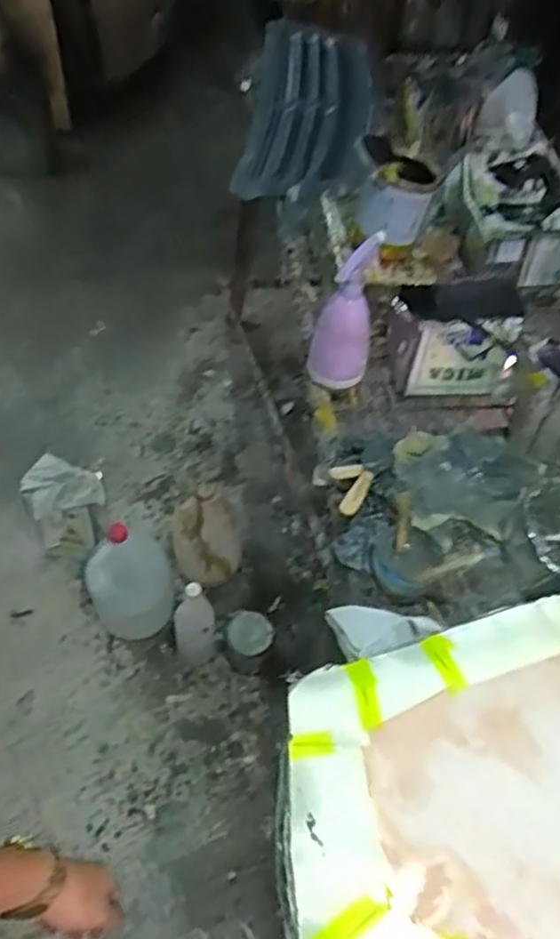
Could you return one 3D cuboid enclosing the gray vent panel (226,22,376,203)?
[{"bbox_3d":[0.068,-0.767,1.456,0.285,0.128,0.631,6,51,2],"label":"gray vent panel"}]

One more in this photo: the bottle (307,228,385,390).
[{"bbox_3d":[0.092,-0.216,0.958,0.085,0.198,0.084,14,52,9],"label":"bottle"}]

